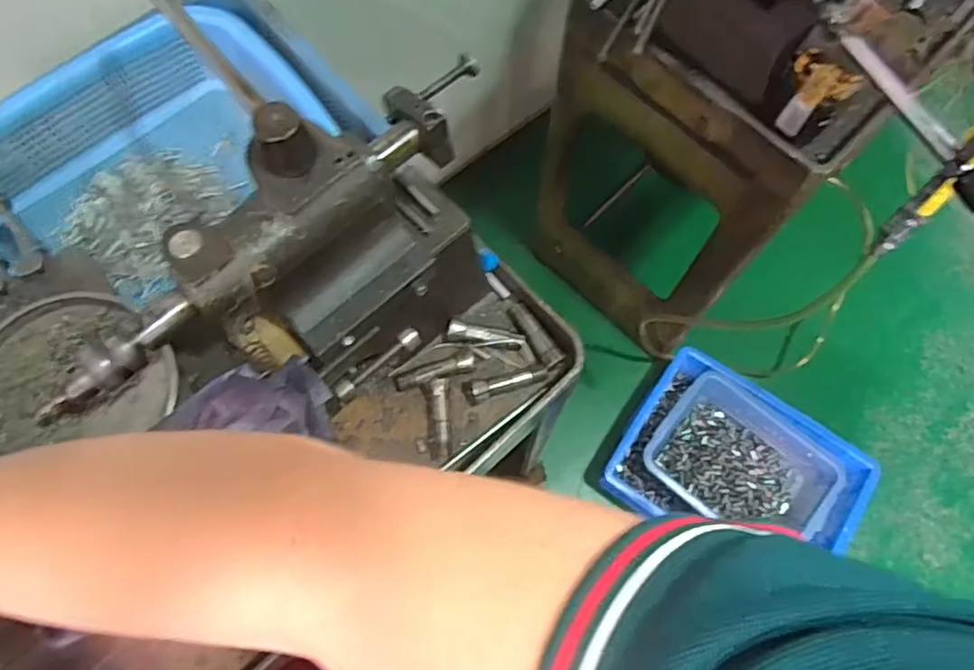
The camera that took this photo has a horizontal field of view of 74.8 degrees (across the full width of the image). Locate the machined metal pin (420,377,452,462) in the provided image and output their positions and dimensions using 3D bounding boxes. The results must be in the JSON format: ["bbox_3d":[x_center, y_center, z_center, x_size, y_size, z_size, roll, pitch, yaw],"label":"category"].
[{"bbox_3d":[-0.045,0.080,0.605,0.024,0.020,0.076,-10,71,-4],"label":"machined metal pin"}]

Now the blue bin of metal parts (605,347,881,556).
[{"bbox_3d":[0.463,0.262,1.182,0.411,0.097,0.311,33,72,10],"label":"blue bin of metal parts"}]

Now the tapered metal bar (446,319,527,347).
[{"bbox_3d":[0.000,0.000,0.630,0.077,0.011,0.017,8,71,2],"label":"tapered metal bar"}]

